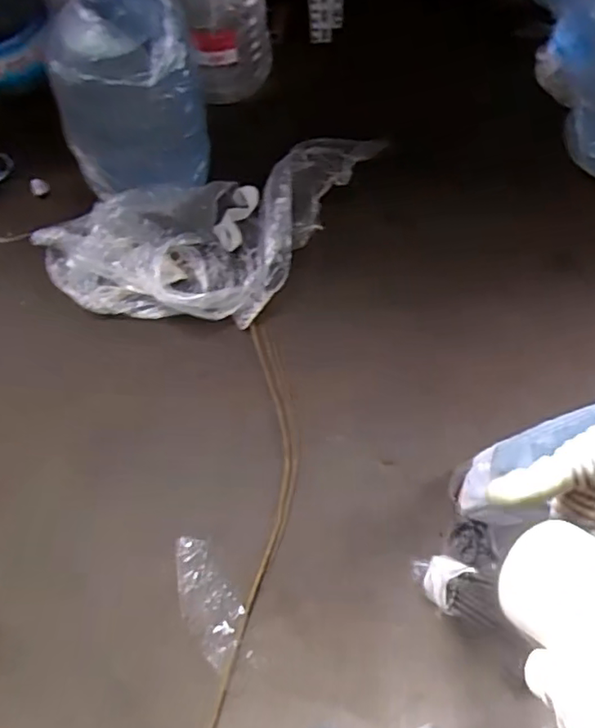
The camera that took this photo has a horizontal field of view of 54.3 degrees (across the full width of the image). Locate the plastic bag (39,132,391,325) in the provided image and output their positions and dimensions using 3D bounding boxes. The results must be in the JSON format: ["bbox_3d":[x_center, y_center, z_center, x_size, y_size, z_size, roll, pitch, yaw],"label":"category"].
[{"bbox_3d":[-0.127,-0.277,1.260,0.799,0.089,0.357,-23,72,-8],"label":"plastic bag"}]

